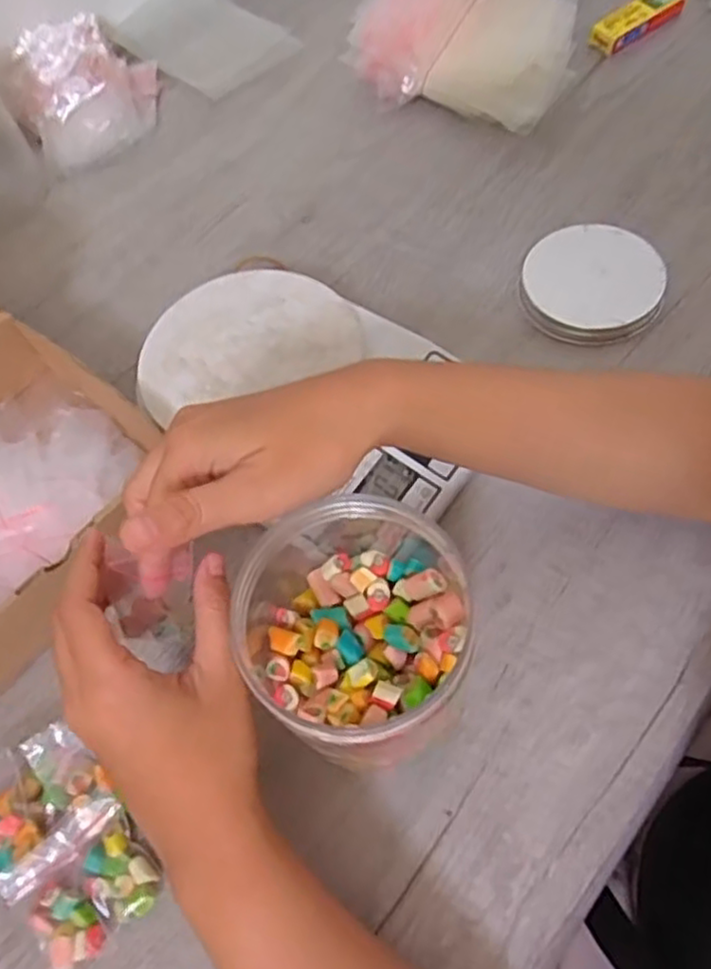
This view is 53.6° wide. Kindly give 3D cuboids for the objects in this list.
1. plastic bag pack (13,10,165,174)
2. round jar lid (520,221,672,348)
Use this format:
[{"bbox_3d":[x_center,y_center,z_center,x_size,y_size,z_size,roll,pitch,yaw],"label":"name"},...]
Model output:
[{"bbox_3d":[-0.224,-0.331,0.584,0.116,0.054,0.137,-21,62,-5],"label":"plastic bag pack"},{"bbox_3d":[0.154,-0.131,0.459,0.087,0.024,0.085,-3,63,5],"label":"round jar lid"}]

